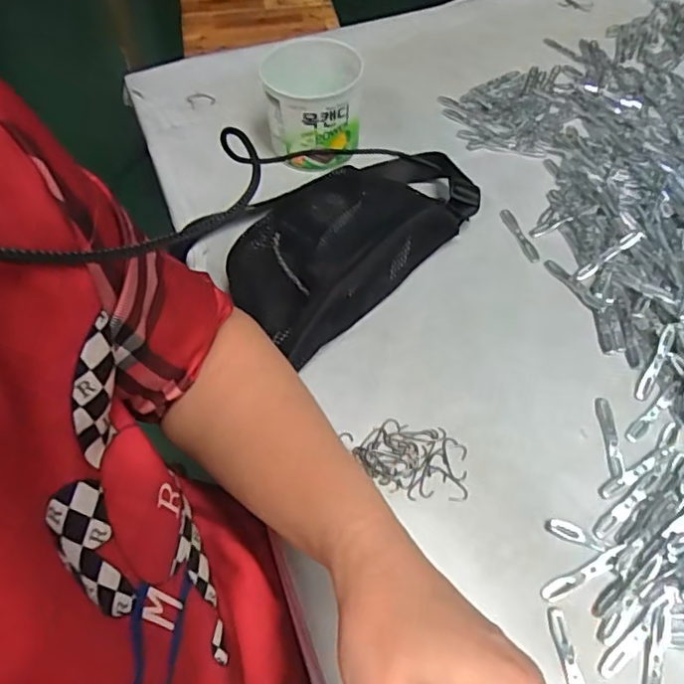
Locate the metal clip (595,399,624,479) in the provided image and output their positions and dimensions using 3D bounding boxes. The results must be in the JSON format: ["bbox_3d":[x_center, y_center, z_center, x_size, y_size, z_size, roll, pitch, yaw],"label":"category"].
[{"bbox_3d":[0.203,0.072,0.440,0.013,0.004,0.064,1,56,0],"label":"metal clip"}]

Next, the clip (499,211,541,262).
[{"bbox_3d":[0.170,-0.102,0.555,0.013,0.004,0.065,-16,58,-11],"label":"clip"}]

